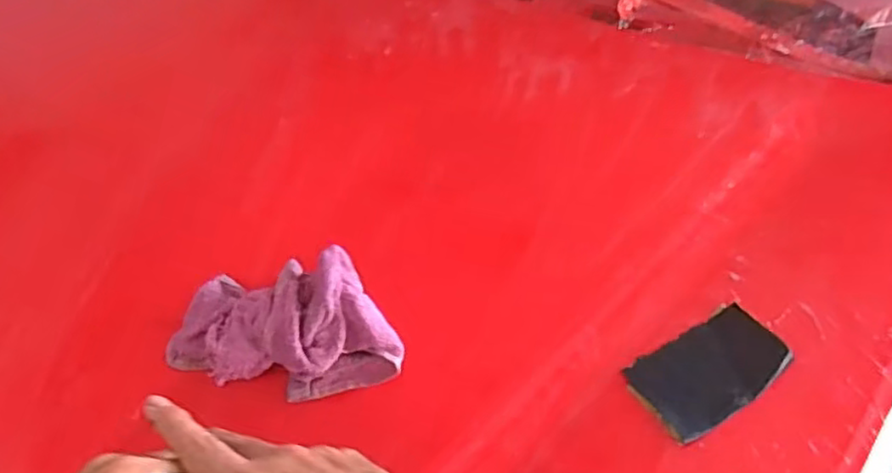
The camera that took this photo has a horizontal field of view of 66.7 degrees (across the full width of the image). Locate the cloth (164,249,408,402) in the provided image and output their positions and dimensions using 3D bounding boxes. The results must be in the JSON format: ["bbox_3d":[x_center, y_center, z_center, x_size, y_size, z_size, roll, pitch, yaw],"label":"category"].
[{"bbox_3d":[-0.131,0.068,0.545,0.185,0.062,0.097,-2,51,1],"label":"cloth"}]

